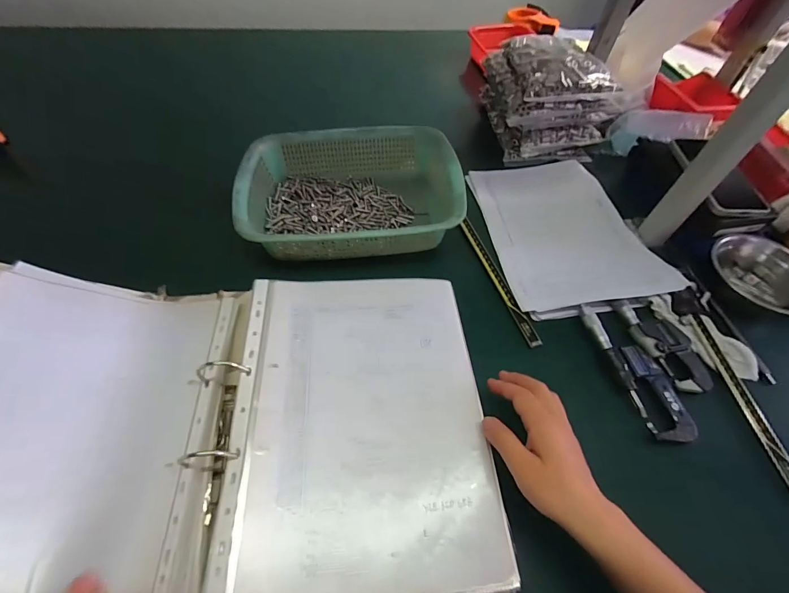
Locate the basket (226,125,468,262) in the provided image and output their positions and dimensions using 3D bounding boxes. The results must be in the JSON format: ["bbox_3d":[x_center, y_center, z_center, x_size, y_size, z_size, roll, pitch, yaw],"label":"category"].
[{"bbox_3d":[-0.064,-0.147,0.530,0.299,0.077,0.215,-4,56,-7],"label":"basket"}]

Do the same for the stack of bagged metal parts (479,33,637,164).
[{"bbox_3d":[0.265,-0.348,0.645,0.175,0.145,0.200,0,55,-4],"label":"stack of bagged metal parts"}]

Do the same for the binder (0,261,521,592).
[{"bbox_3d":[-0.207,0.096,0.305,0.579,0.132,0.317,-3,56,-6],"label":"binder"}]

